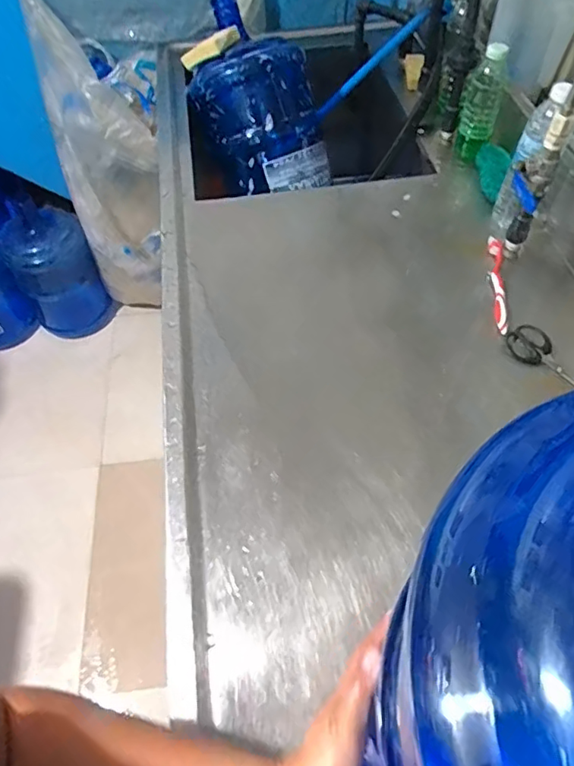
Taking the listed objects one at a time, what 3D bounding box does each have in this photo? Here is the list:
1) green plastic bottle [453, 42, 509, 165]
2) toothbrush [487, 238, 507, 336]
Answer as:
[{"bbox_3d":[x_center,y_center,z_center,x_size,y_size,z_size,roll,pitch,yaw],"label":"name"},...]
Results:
[{"bbox_3d":[0.326,-0.459,0.893,0.059,0.172,0.052,14,56,10],"label":"green plastic bottle"},{"bbox_3d":[0.301,-0.140,0.756,0.025,0.022,0.186,8,56,6],"label":"toothbrush"}]

